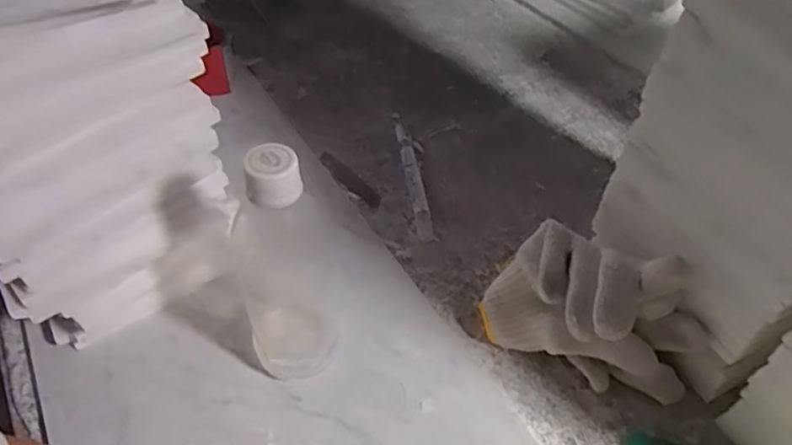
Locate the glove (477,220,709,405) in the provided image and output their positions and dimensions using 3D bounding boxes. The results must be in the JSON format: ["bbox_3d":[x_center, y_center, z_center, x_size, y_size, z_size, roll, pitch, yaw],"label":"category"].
[{"bbox_3d":[0.149,0.071,0.449,0.157,0.099,0.083,32,54,28],"label":"glove"}]

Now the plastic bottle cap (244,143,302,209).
[{"bbox_3d":[-0.068,-0.027,0.326,0.028,0.025,0.026,0,46,0],"label":"plastic bottle cap"}]

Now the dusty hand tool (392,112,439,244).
[{"bbox_3d":[0.019,-0.061,0.632,0.024,0.010,0.204,-5,46,-4],"label":"dusty hand tool"}]

